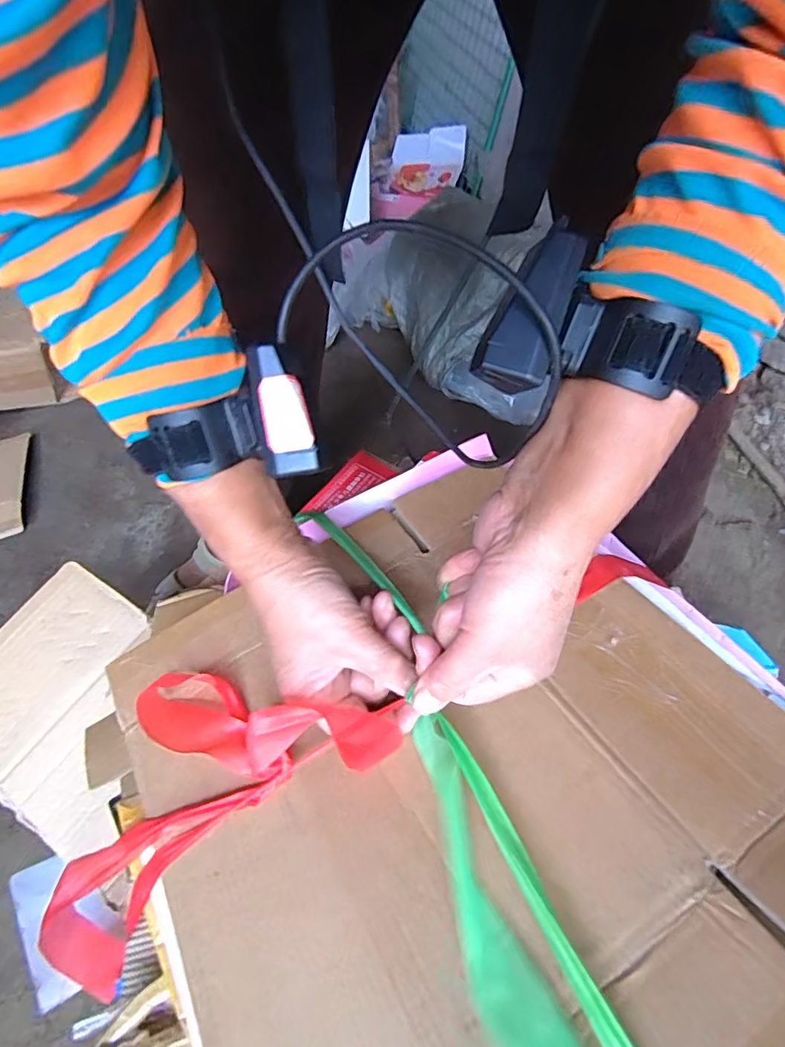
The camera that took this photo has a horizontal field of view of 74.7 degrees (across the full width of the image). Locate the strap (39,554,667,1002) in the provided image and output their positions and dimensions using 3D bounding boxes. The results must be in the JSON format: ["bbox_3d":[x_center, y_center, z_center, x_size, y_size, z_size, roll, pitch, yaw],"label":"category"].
[{"bbox_3d":[-0.128,0.161,0.323,0.259,0.048,0.134,-38,56,8],"label":"strap"}]

